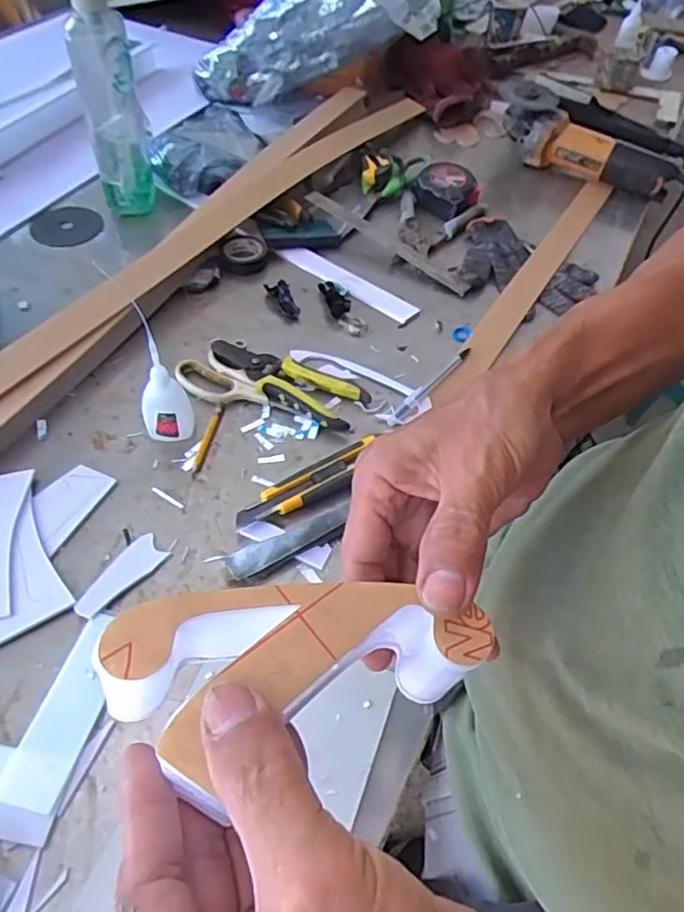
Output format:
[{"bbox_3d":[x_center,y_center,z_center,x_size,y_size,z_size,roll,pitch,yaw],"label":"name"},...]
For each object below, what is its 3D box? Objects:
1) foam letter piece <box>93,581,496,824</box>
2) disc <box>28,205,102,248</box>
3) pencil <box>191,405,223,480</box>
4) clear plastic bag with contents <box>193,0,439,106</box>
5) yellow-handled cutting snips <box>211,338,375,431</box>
[{"bbox_3d":[-0.019,0.083,0.221,0.128,0.053,0.062,4,50,-23],"label":"foam letter piece"},{"bbox_3d":[-0.352,-0.297,0.797,0.086,0.006,0.088,2,52,-3],"label":"disc"},{"bbox_3d":[-0.128,-0.016,0.588,0.009,0.005,0.089,10,52,3],"label":"pencil"},{"bbox_3d":[-0.049,-0.649,0.943,0.387,0.148,0.126,-18,50,16],"label":"clear plastic bag with contents"},{"bbox_3d":[-0.055,-0.079,0.631,0.163,0.021,0.062,27,54,16],"label":"yellow-handled cutting snips"}]

